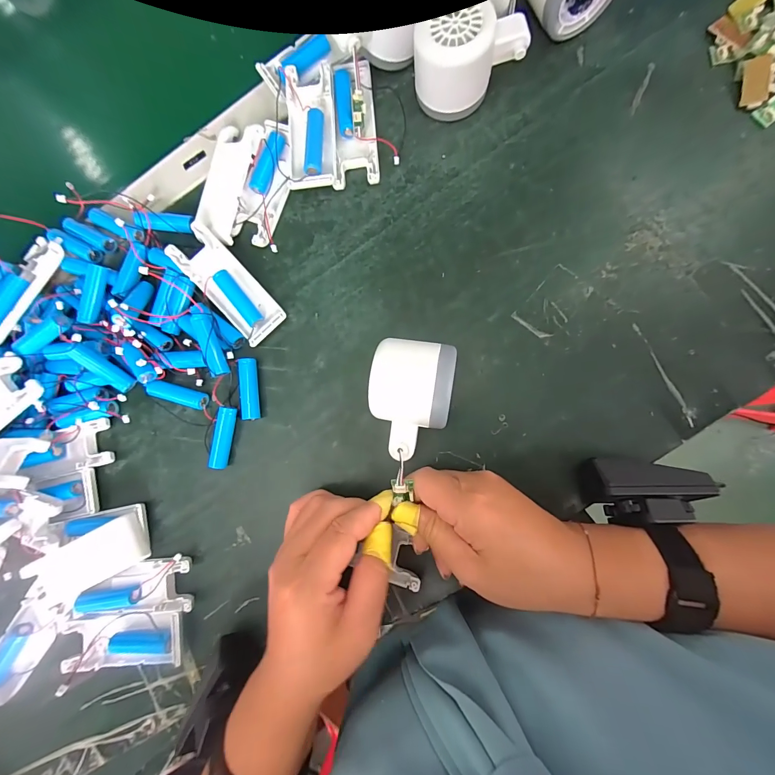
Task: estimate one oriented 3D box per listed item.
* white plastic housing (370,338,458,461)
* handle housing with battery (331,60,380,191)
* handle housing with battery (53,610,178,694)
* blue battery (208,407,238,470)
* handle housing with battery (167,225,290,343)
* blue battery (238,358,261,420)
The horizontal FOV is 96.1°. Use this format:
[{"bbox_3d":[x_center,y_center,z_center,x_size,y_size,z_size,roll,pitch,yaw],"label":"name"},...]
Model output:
[{"bbox_3d":[0.016,0.006,0.250,0.054,0.058,0.082,9,87,8],"label":"white plastic housing"},{"bbox_3d":[-0.027,-0.221,0.290,0.036,0.028,0.105,-1,85,7],"label":"handle housing with battery"},{"bbox_3d":[-0.212,0.208,0.281,0.095,0.021,0.044,-12,84,6],"label":"handle housing with battery"},{"bbox_3d":[-0.135,0.041,0.287,0.012,0.016,0.050,12,87,8],"label":"blue battery"},{"bbox_3d":[-0.132,-0.085,0.292,0.039,0.028,0.101,-41,82,2],"label":"handle housing with battery"},{"bbox_3d":[-0.115,0.001,0.291,0.012,0.013,0.051,-5,85,7],"label":"blue battery"}]

